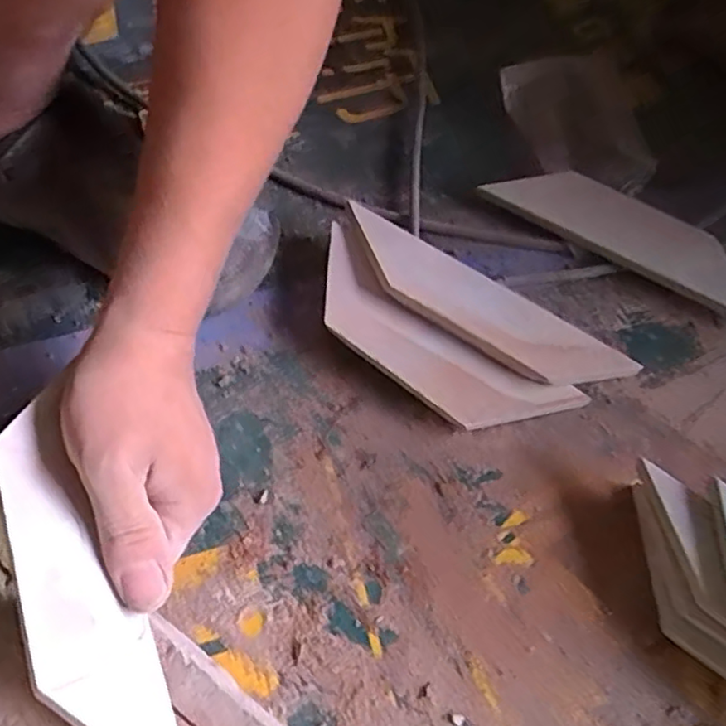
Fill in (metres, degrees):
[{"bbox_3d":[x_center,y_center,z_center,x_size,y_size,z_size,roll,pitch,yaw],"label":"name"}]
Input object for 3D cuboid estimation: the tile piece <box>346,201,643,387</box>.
[{"bbox_3d":[0.067,-0.035,0.361,0.183,0.010,0.048,33,57,8],"label":"tile piece"}]

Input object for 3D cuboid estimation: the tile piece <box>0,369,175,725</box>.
[{"bbox_3d":[-0.113,0.088,0.244,0.043,0.007,0.165,-5,61,-45],"label":"tile piece"}]

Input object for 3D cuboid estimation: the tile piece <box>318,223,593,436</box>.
[{"bbox_3d":[0.037,-0.012,0.355,0.169,0.010,0.058,37,65,11],"label":"tile piece"}]

